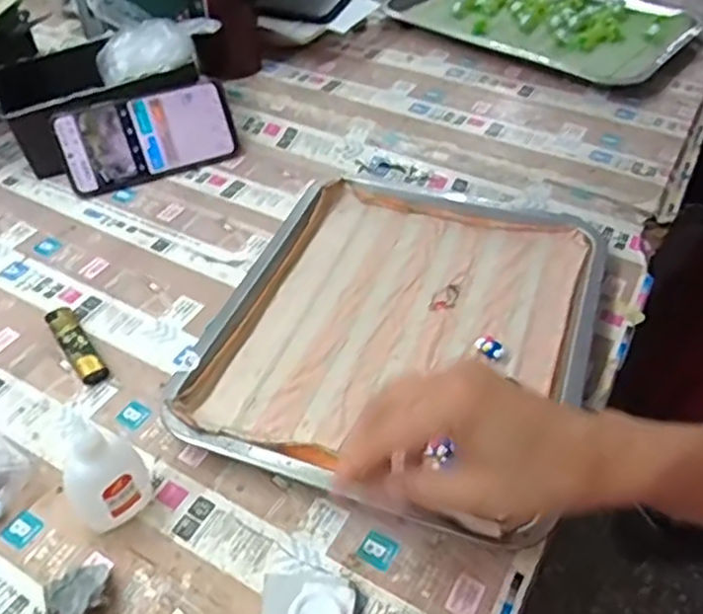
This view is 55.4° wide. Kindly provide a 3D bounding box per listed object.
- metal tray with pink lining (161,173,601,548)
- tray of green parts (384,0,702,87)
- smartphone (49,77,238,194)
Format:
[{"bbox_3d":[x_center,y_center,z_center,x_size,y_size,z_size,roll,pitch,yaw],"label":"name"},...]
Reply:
[{"bbox_3d":[0.038,0.009,0.505,0.263,0.028,0.297,17,49,13],"label":"metal tray with pink lining"},{"bbox_3d":[0.225,-0.351,0.814,0.321,0.033,0.208,32,53,27],"label":"tray of green parts"},{"bbox_3d":[-0.197,-0.167,0.649,0.161,0.078,0.009,-20,17,-18],"label":"smartphone"}]

